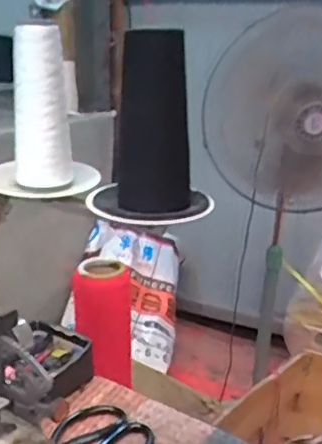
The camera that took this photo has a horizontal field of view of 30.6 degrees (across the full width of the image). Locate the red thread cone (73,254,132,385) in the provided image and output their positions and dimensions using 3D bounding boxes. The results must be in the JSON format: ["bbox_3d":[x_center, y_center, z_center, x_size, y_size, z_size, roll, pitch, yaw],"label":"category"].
[{"bbox_3d":[-0.095,0.159,0.958,0.090,0.184,0.098,1,16,-7],"label":"red thread cone"}]

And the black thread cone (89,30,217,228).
[{"bbox_3d":[-0.011,-0.089,0.552,0.106,0.169,0.105,1,16,-6],"label":"black thread cone"}]

